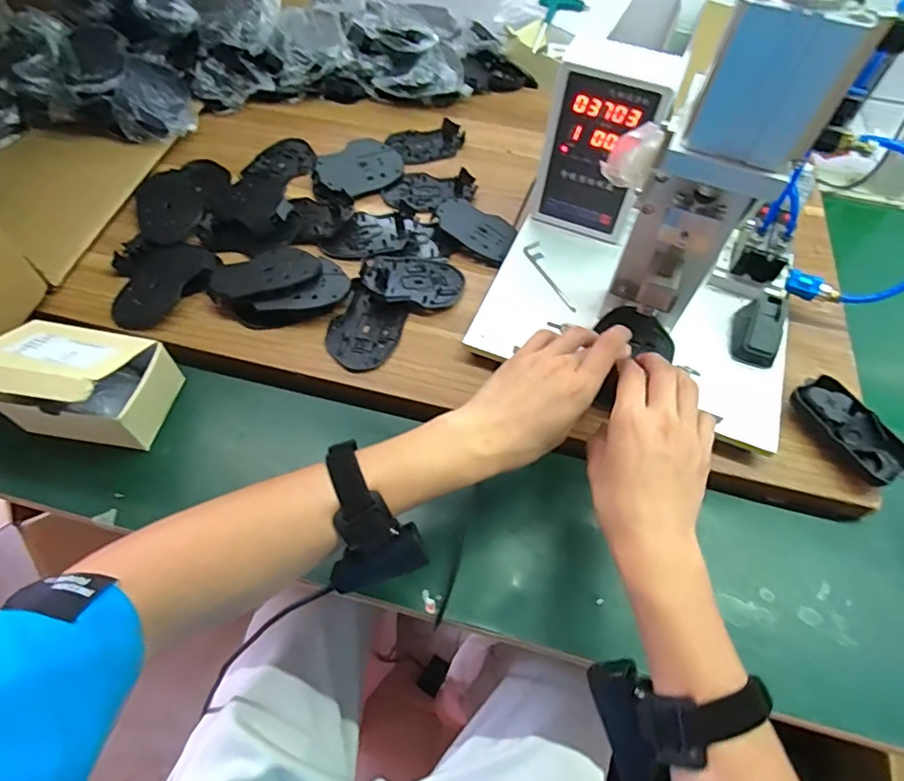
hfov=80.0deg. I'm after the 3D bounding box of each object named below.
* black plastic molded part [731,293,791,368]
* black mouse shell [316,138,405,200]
[{"bbox_3d":[0.303,-0.060,0.528,0.040,0.036,0.063,21,60,10],"label":"black plastic molded part"},{"bbox_3d":[-0.116,-0.285,0.690,0.110,0.015,0.074,-38,81,-28],"label":"black mouse shell"}]

